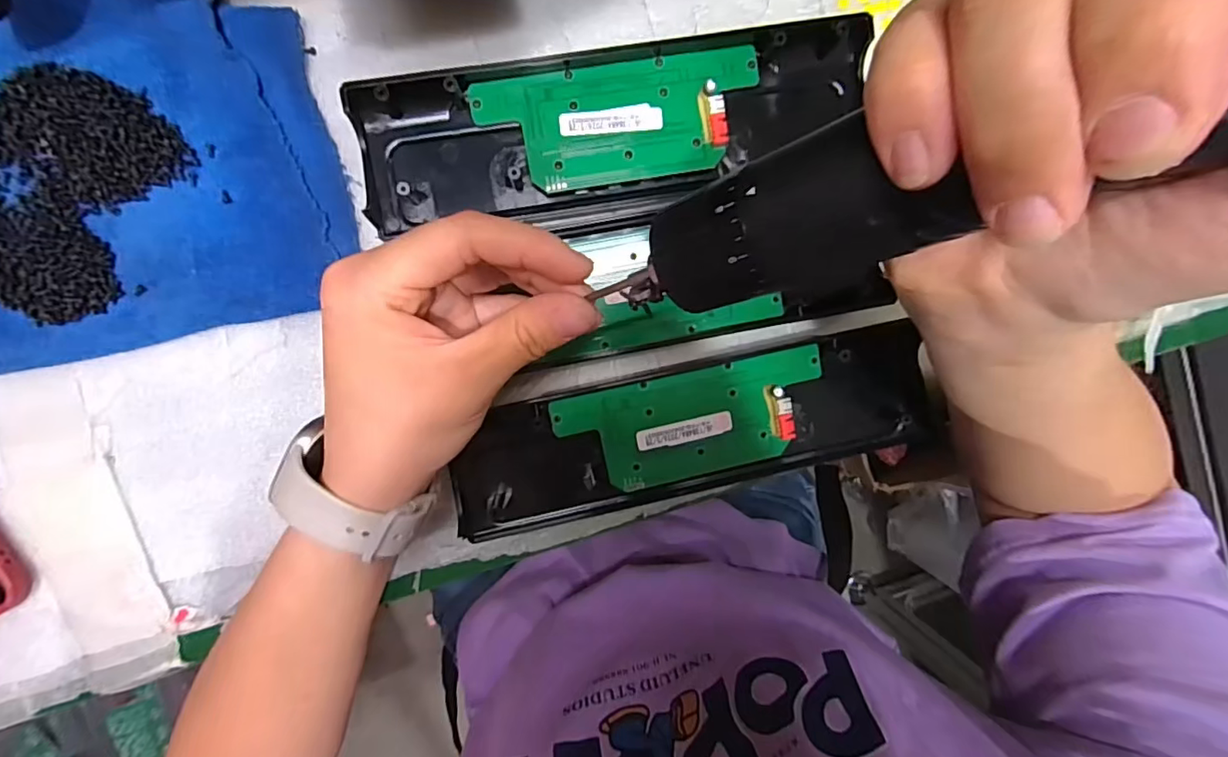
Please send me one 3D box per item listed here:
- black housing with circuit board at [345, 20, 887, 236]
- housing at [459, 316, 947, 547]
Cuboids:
[{"bbox_3d":[0.002,-0.118,0.262,0.238,0.016,0.075,-9,97,-4],"label":"black housing with circuit board"},{"bbox_3d":[0.044,0.027,0.279,0.249,0.019,0.069,-12,97,-4],"label":"housing"}]

